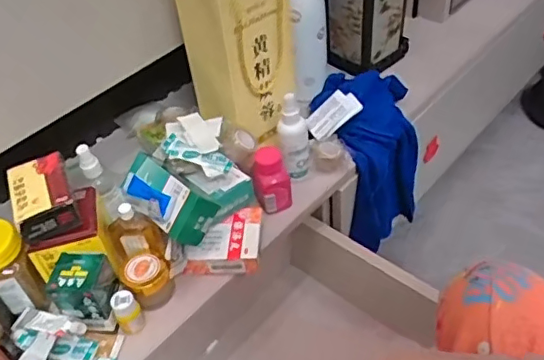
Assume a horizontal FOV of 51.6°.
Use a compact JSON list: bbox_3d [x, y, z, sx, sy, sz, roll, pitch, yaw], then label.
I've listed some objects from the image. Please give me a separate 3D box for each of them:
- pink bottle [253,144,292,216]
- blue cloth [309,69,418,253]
[{"bbox_3d":[0.001,0.001,0.720,0.044,0.083,0.046,-4,45,3],"label":"pink bottle"},{"bbox_3d":[0.156,-0.031,0.869,0.133,0.266,0.127,-19,22,-11],"label":"blue cloth"}]

